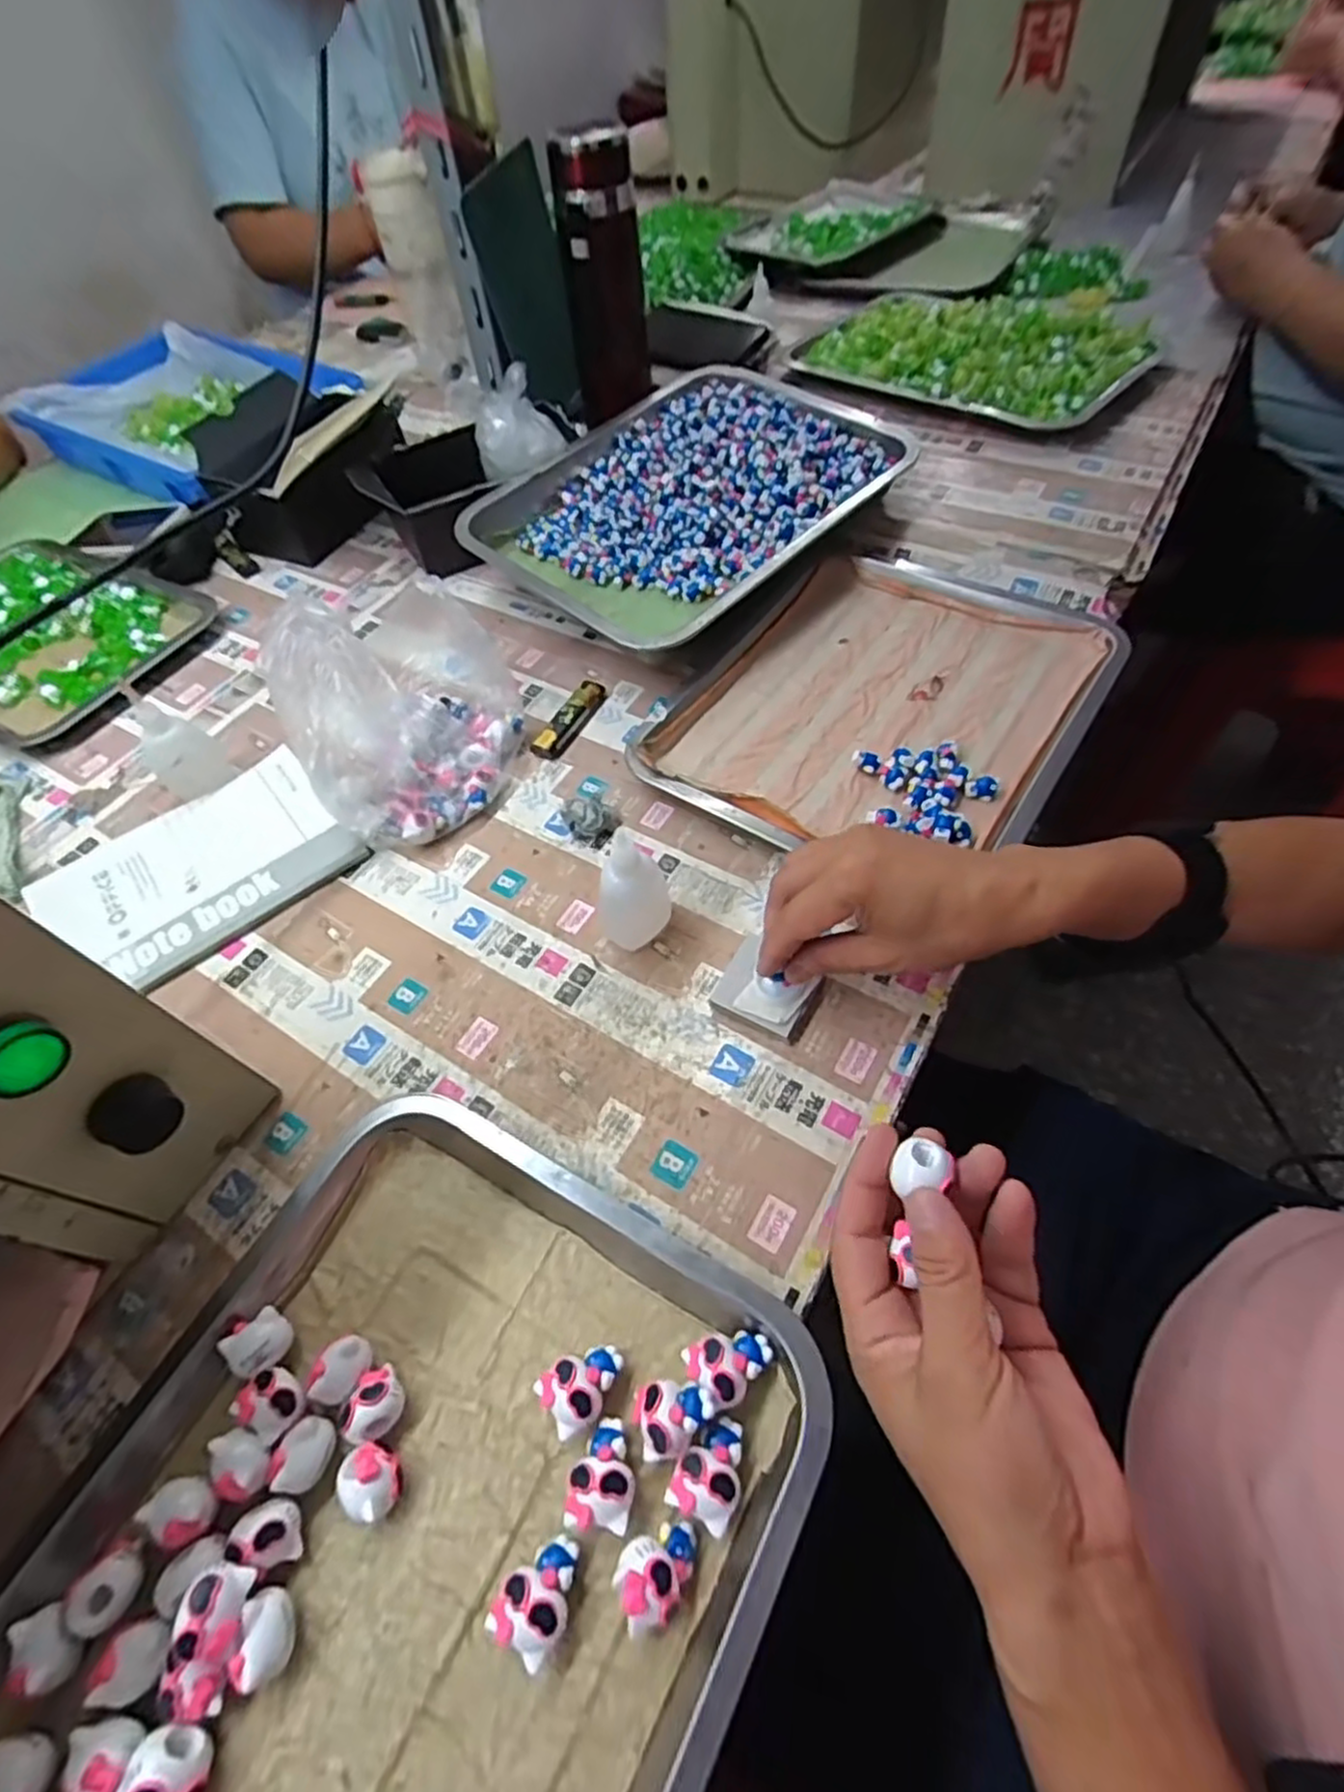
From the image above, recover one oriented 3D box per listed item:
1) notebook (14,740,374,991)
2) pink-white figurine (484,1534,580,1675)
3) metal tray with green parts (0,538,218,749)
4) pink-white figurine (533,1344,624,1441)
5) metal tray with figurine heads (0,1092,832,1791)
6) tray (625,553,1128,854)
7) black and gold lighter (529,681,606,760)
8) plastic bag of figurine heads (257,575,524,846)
[{"bbox_3d":[-0.328,-0.021,0.506,0.186,0.007,0.139,-38,61,-19],"label":"notebook"},{"bbox_3d":[-0.048,0.258,0.270,0.025,0.022,0.033,30,63,23],"label":"pink-white figurine"},{"bbox_3d":[-0.613,-0.254,0.684,0.318,0.019,0.206,22,60,19],"label":"metal tray with green parts"},{"bbox_3d":[-0.037,0.204,0.306,0.034,0.021,0.024,-35,60,-18],"label":"pink-white figurine"},{"bbox_3d":[-0.118,0.268,0.270,0.267,0.032,0.337,24,62,18],"label":"metal tray with figurine heads"},{"bbox_3d":[0.148,-0.139,0.538,0.268,0.035,0.302,28,63,22],"label":"tray"},{"bbox_3d":[-0.079,-0.137,0.563,0.020,0.013,0.079,22,61,19],"label":"black and gold lighter"},{"bbox_3d":[-0.208,-0.145,0.524,0.200,0.102,0.160,36,66,25],"label":"plastic bag of figurine heads"}]

